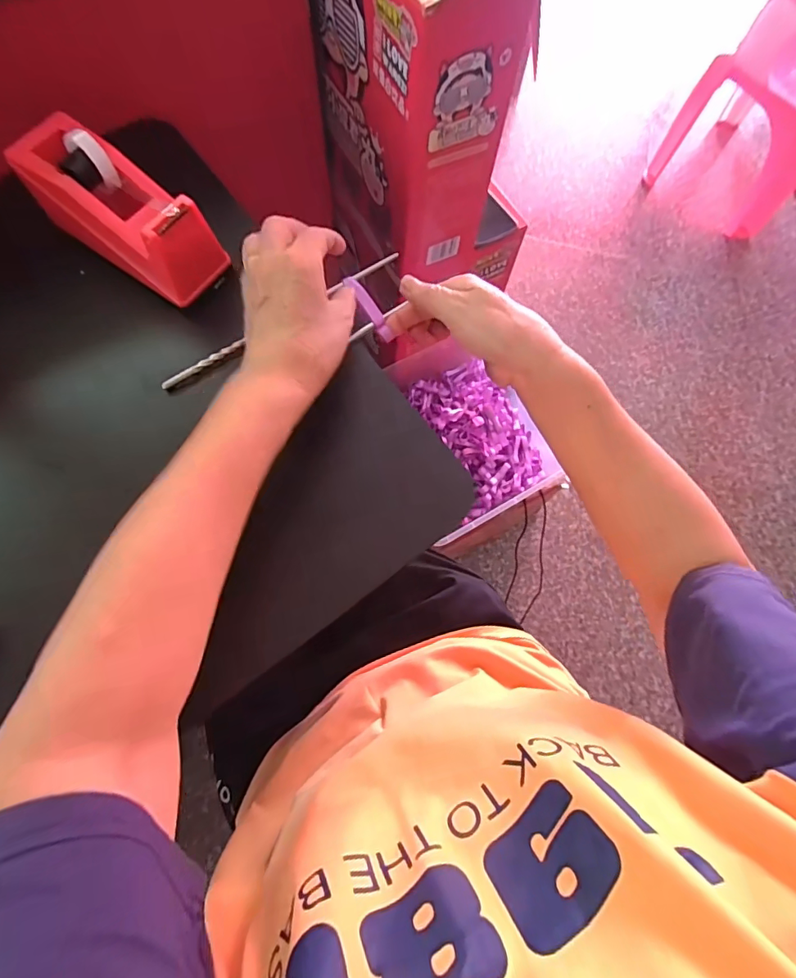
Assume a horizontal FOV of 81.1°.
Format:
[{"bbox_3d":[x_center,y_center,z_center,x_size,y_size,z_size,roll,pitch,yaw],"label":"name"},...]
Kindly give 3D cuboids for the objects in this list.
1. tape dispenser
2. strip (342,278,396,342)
[{"bbox_3d":[-0.214,-0.217,0.358,0.161,0.069,0.065,36,74,-2],"label":"tape dispenser"},{"bbox_3d":[-0.024,-0.150,0.384,0.011,0.009,0.065,-29,82,-10],"label":"strip"}]

